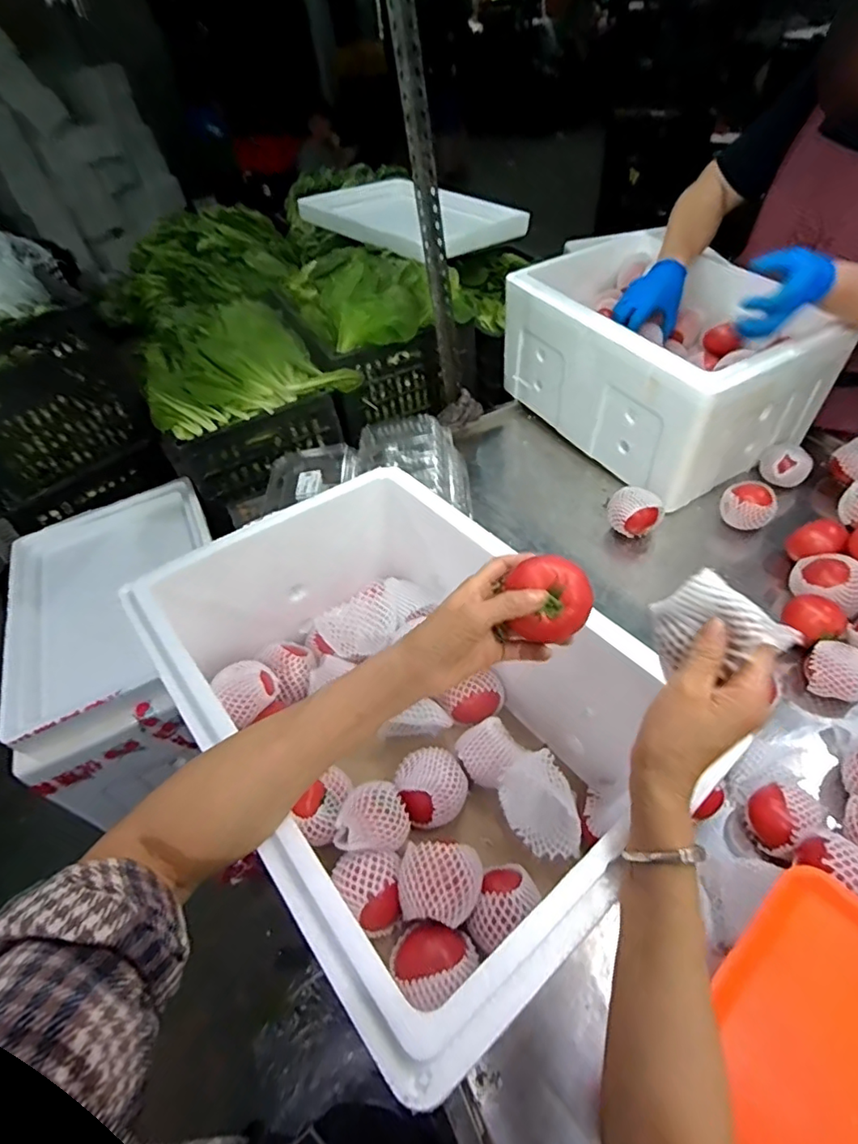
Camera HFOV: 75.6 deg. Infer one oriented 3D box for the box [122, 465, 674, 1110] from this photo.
[{"bbox_3d":[0.001,0.135,0.578,0.386,0.242,0.476,-34,53,-22],"label":"box"}]

